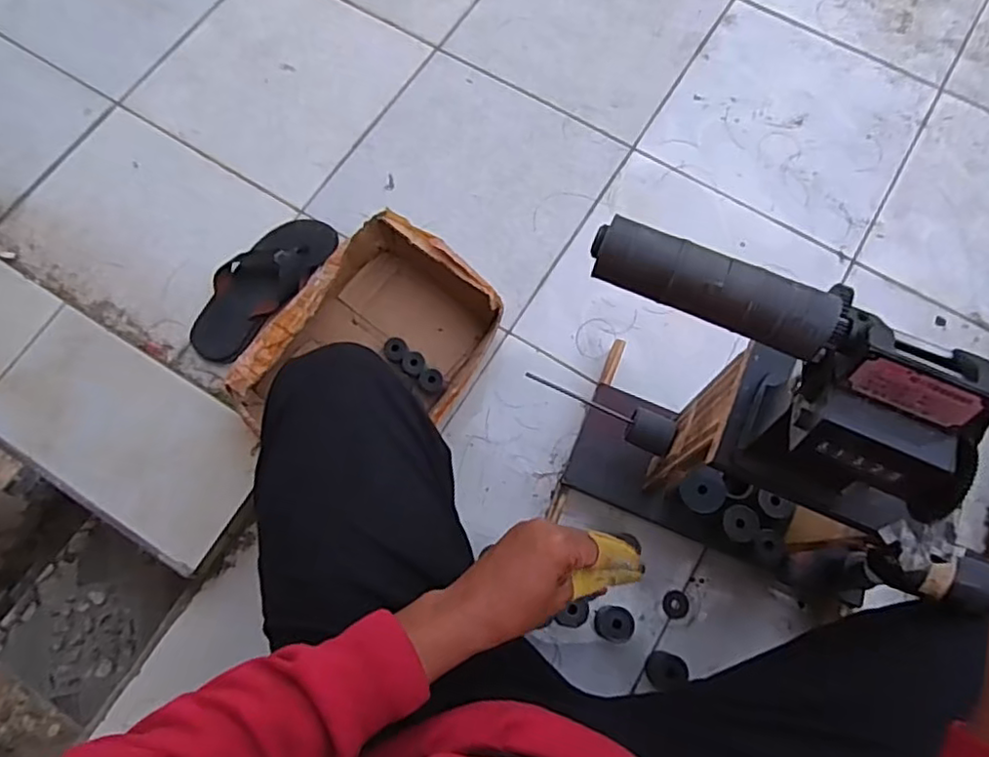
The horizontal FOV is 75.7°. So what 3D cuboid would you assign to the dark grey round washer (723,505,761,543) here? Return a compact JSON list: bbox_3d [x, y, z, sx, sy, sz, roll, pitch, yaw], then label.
[{"bbox_3d":[0.304,0.178,0.784,0.041,0.009,0.042,0,73,0],"label":"dark grey round washer"}]

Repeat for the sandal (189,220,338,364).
[{"bbox_3d":[-0.361,-0.147,0.984,0.117,0.041,0.273,36,76,11],"label":"sandal"}]

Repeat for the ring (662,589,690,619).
[{"bbox_3d":[0.245,0.307,0.860,0.034,0.004,0.036,0,73,0],"label":"ring"}]

